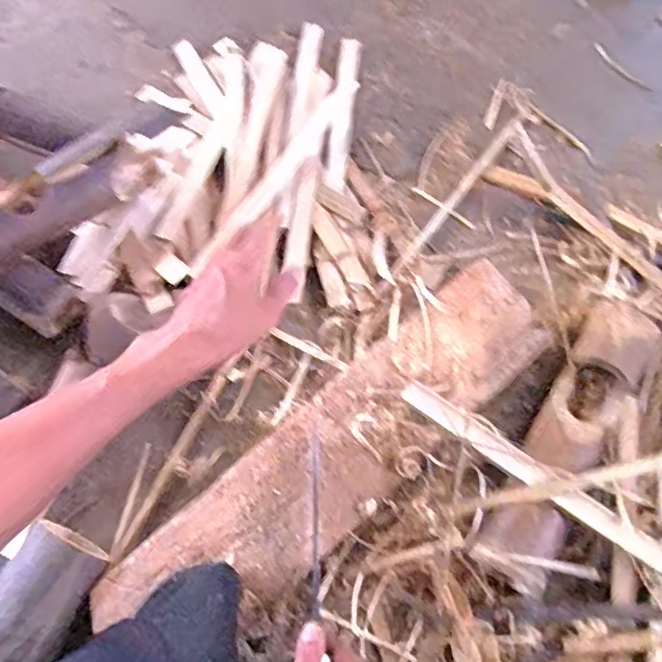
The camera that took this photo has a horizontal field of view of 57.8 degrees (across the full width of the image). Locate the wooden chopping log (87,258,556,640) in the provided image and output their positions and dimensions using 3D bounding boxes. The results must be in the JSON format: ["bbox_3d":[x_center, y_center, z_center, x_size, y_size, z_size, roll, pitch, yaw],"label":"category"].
[{"bbox_3d":[0.011,0.118,0.594,0.500,0.042,0.126,-38,74,-14],"label":"wooden chopping log"}]

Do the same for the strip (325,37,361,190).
[{"bbox_3d":[0.016,-0.286,0.777,0.028,0.009,0.241,6,69,2],"label":"strip"}]

